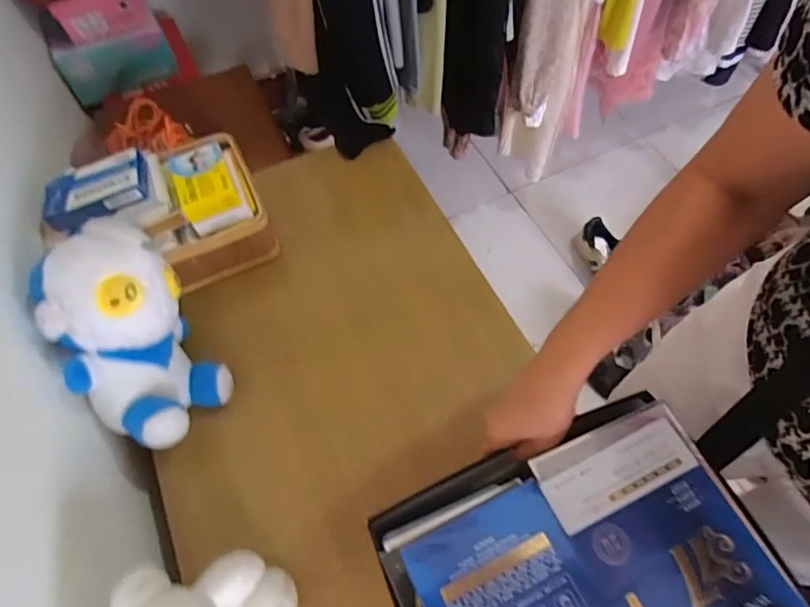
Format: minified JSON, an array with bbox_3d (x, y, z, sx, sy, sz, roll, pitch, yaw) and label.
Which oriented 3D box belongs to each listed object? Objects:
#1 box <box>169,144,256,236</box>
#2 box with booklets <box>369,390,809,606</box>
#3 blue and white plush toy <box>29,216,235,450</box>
[{"bbox_3d":[-0.273,-0.165,0.726,0.090,0.065,0.122,-21,64,-11],"label":"box"},{"bbox_3d":[0.134,0.217,0.390,0.263,0.072,0.226,-22,64,-12],"label":"box with booklets"},{"bbox_3d":[-0.320,0.038,0.602,0.141,0.166,0.253,-28,66,-14],"label":"blue and white plush toy"}]

